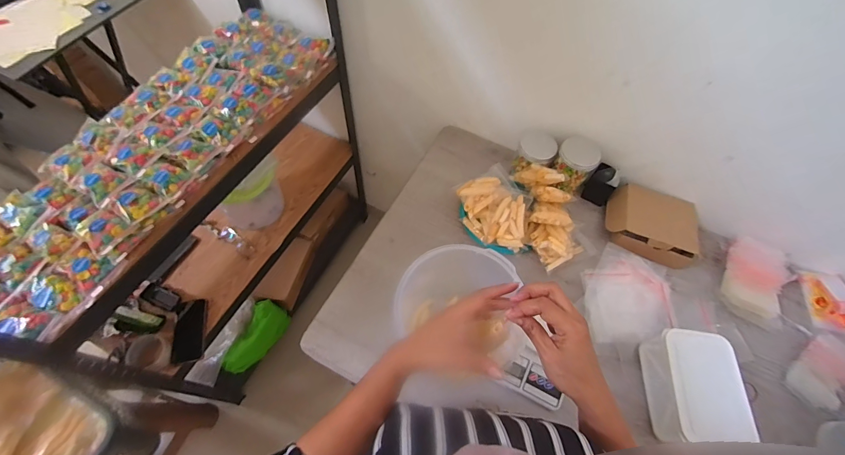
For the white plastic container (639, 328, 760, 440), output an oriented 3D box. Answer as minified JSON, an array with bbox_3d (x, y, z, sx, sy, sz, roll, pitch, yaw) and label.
[{"bbox_3d":[0.485,0.290,0.653,0.120,0.098,0.181,7,60,0],"label":"white plastic container"}]

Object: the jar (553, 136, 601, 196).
[{"bbox_3d":[0.351,-0.145,0.861,0.089,0.100,0.089,2,61,-3],"label":"jar"}]

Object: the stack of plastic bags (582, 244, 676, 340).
[{"bbox_3d":[0.442,0.141,0.785,0.177,0.016,0.199,0,70,3],"label":"stack of plastic bags"}]

